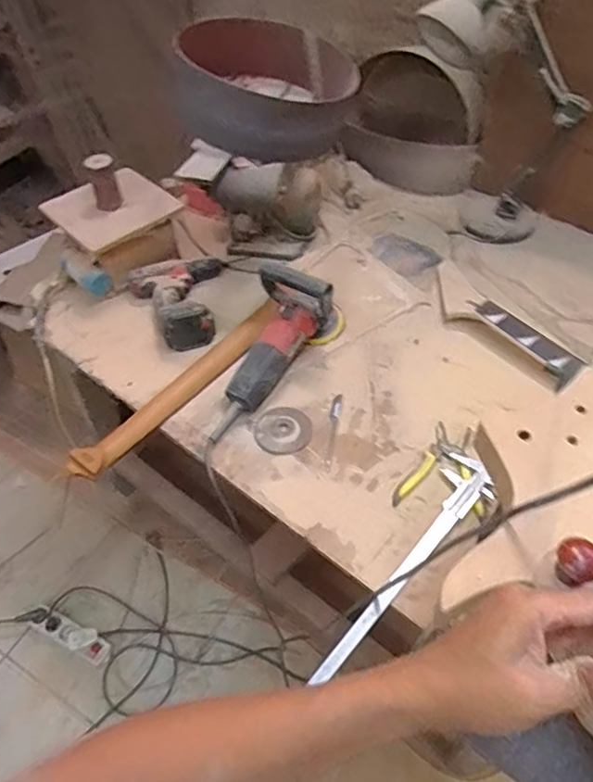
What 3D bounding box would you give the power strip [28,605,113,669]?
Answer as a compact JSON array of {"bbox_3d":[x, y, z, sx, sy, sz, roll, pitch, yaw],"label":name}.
[{"bbox_3d":[-0.538,0.575,1.390,0.227,0.042,0.063,19,54,18],"label":"power strip"}]

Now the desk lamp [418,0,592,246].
[{"bbox_3d":[0.365,-0.504,1.084,0.299,0.427,0.134,21,55,20],"label":"desk lamp"}]

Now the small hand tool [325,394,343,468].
[{"bbox_3d":[0.056,0.058,0.908,0.016,0.004,0.132,7,51,9],"label":"small hand tool"}]

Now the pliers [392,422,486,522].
[{"bbox_3d":[0.212,0.112,0.848,0.122,0.013,0.144,10,52,12],"label":"pliers"}]

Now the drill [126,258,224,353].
[{"bbox_3d":[-0.201,-0.175,1.067,0.173,0.064,0.196,-19,52,-12],"label":"drill"}]

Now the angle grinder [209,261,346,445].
[{"bbox_3d":[-0.035,-0.064,0.912,0.120,0.153,0.286,17,54,17],"label":"angle grinder"}]

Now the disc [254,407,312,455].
[{"bbox_3d":[-0.020,0.061,0.909,0.086,0.008,0.079,-2,51,2],"label":"disc"}]

